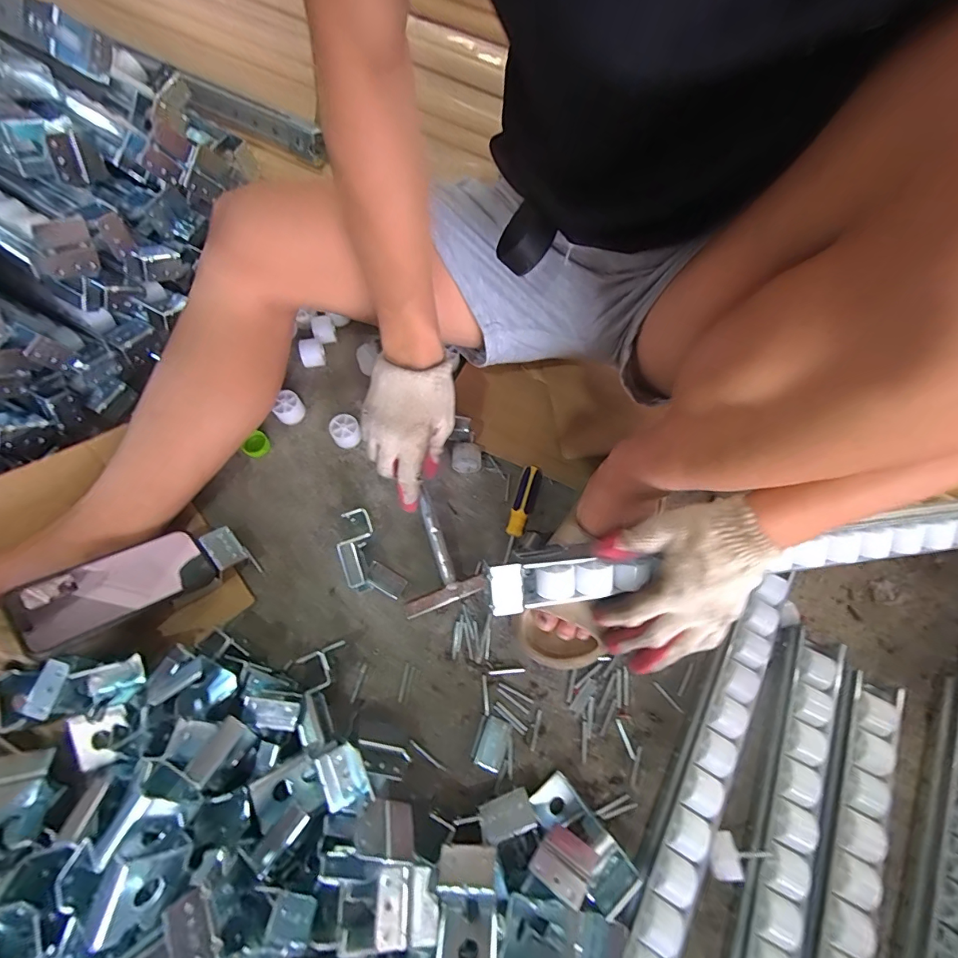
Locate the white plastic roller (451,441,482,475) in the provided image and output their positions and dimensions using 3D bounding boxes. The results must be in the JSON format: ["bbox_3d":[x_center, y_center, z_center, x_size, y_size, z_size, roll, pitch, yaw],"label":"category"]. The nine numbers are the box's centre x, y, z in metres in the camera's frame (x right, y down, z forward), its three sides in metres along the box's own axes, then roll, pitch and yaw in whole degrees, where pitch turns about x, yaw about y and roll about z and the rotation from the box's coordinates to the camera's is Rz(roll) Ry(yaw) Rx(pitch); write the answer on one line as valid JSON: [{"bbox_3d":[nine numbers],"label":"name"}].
[{"bbox_3d":[-0.015,-0.025,0.543,0.034,0.034,0.027,6,69,0],"label":"white plastic roller"}]

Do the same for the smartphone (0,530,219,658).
[{"bbox_3d":[-0.340,0.101,0.426,0.073,0.014,0.144,42,40,16],"label":"smartphone"}]

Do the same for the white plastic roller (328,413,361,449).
[{"bbox_3d":[-0.163,-0.057,0.551,0.033,0.027,0.035,1,69,-2],"label":"white plastic roller"}]

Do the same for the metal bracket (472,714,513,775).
[{"bbox_3d":[0.014,0.263,0.448,0.027,0.006,0.046,22,70,5],"label":"metal bracket"}]

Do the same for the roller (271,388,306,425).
[{"bbox_3d":[-0.235,-0.088,0.556,0.034,0.035,0.028,-37,75,-15],"label":"roller"}]

